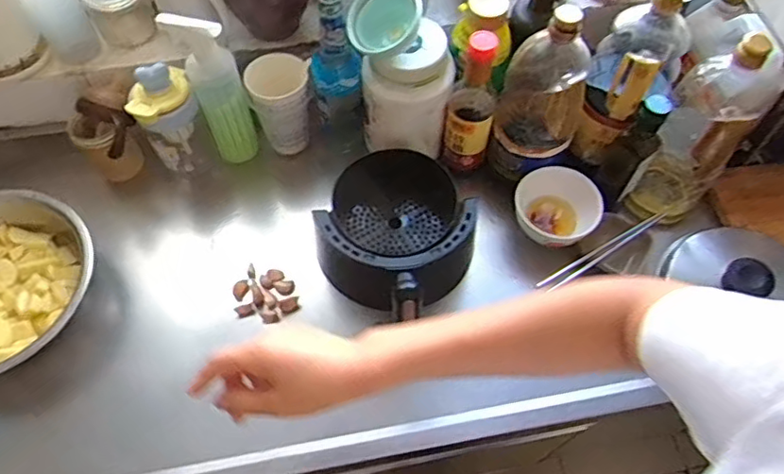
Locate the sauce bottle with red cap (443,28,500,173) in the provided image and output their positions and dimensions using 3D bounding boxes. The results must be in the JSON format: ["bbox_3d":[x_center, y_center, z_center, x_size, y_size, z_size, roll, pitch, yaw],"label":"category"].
[{"bbox_3d":[0.108,-0.181,0.795,0.075,0.213,0.068,15,61,7],"label":"sauce bottle with red cap"}]

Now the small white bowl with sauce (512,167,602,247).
[{"bbox_3d":[0.227,-0.037,0.826,0.107,0.075,0.105,1,61,-1],"label":"small white bowl with sauce"}]

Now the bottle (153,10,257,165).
[{"bbox_3d":[-0.237,-0.197,0.804,0.072,0.231,0.055,-22,63,-13],"label":"bottle"}]

